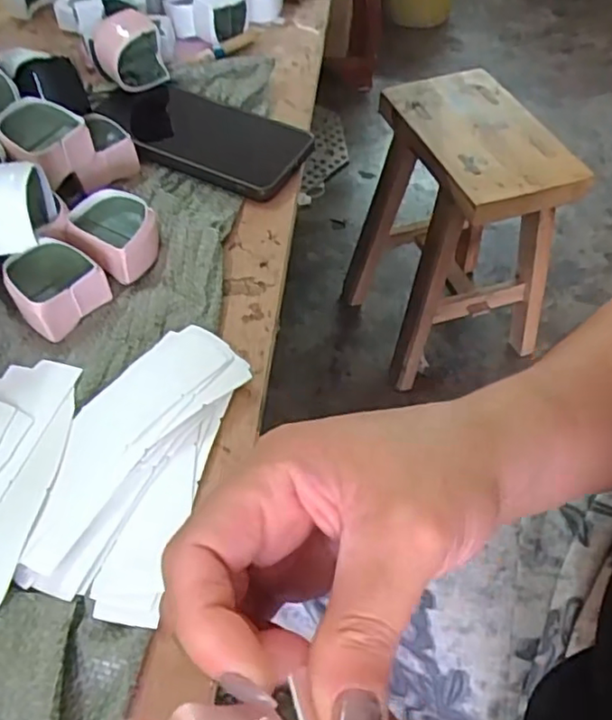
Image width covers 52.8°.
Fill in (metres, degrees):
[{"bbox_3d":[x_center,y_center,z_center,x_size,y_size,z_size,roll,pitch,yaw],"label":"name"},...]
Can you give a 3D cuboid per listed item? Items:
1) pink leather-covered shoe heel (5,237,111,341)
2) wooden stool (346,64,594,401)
[{"bbox_3d":[-0.142,-0.043,0.351,0.047,0.029,0.041,-32,57,-22],"label":"pink leather-covered shoe heel"},{"bbox_3d":[0.254,-0.219,1.095,0.276,0.416,0.319,-17,55,-13],"label":"wooden stool"}]

